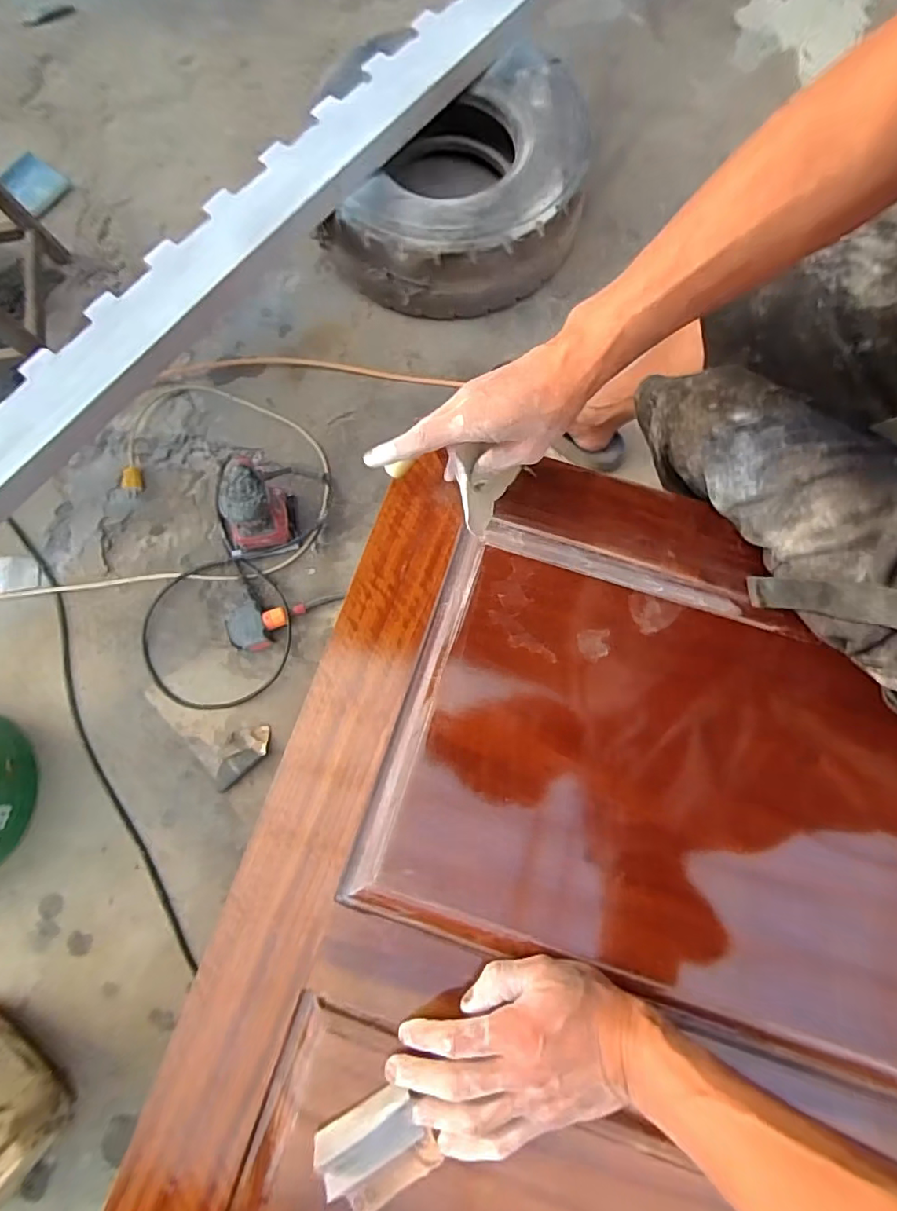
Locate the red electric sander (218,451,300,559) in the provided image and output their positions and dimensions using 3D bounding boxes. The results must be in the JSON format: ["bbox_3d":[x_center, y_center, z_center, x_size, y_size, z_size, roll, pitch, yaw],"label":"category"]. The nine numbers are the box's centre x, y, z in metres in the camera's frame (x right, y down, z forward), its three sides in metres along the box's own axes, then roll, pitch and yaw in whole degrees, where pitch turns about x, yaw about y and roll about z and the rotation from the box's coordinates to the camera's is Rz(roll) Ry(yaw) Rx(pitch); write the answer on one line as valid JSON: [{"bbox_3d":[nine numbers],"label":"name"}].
[{"bbox_3d":[-0.324,-0.177,0.877,0.104,0.122,0.162,-8,79,-2],"label":"red electric sander"}]

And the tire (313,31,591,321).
[{"bbox_3d":[0.010,-0.774,0.989,0.472,0.163,0.418,0,79,0],"label":"tire"}]

